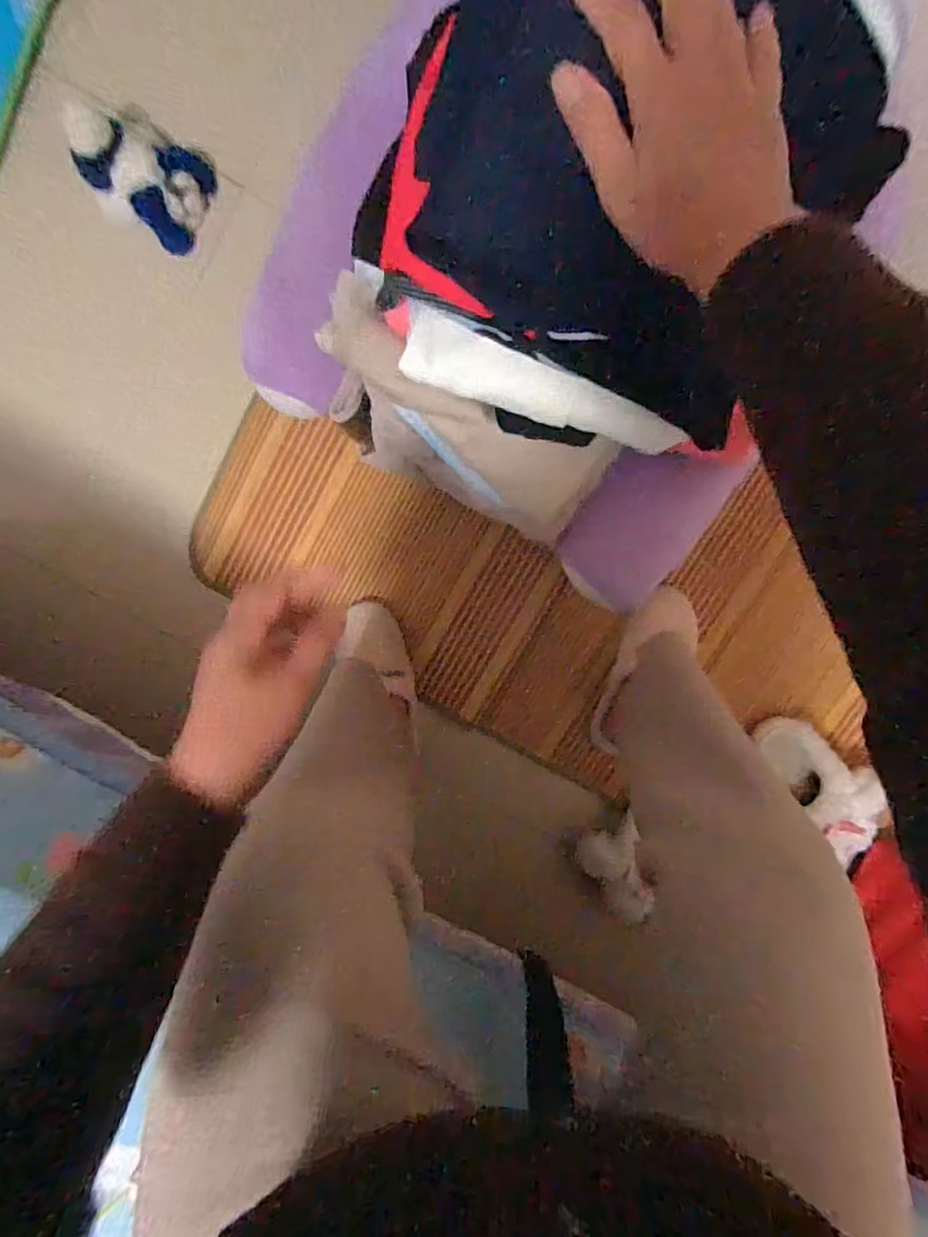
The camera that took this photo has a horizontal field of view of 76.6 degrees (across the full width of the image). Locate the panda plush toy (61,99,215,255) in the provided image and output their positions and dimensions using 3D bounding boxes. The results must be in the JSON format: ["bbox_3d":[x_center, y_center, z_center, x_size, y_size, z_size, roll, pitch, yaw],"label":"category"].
[{"bbox_3d":[-0.398,-0.546,0.730,0.138,0.103,0.117,23,97,-4],"label":"panda plush toy"}]

